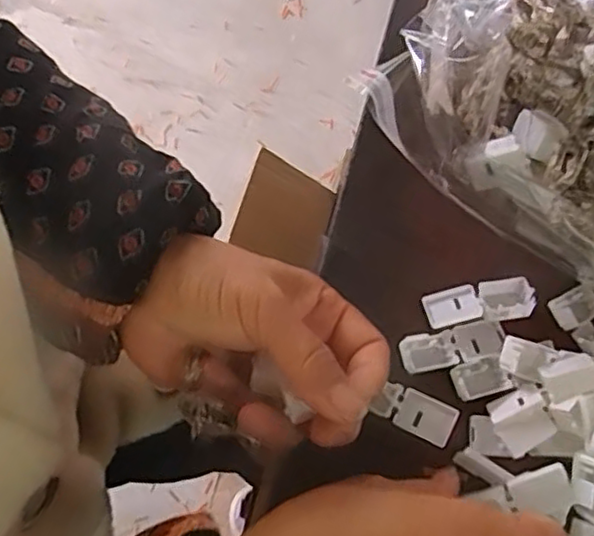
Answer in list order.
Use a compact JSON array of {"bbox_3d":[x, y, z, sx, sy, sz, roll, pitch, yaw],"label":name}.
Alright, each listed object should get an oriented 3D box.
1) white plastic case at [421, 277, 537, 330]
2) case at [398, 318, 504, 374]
[{"bbox_3d":[0.095,0.018,0.343,0.055,0.009,0.021,-8,72,-4],"label":"white plastic case"},{"bbox_3d":[0.080,0.041,0.341,0.055,0.010,0.020,-12,72,-5],"label":"case"}]

